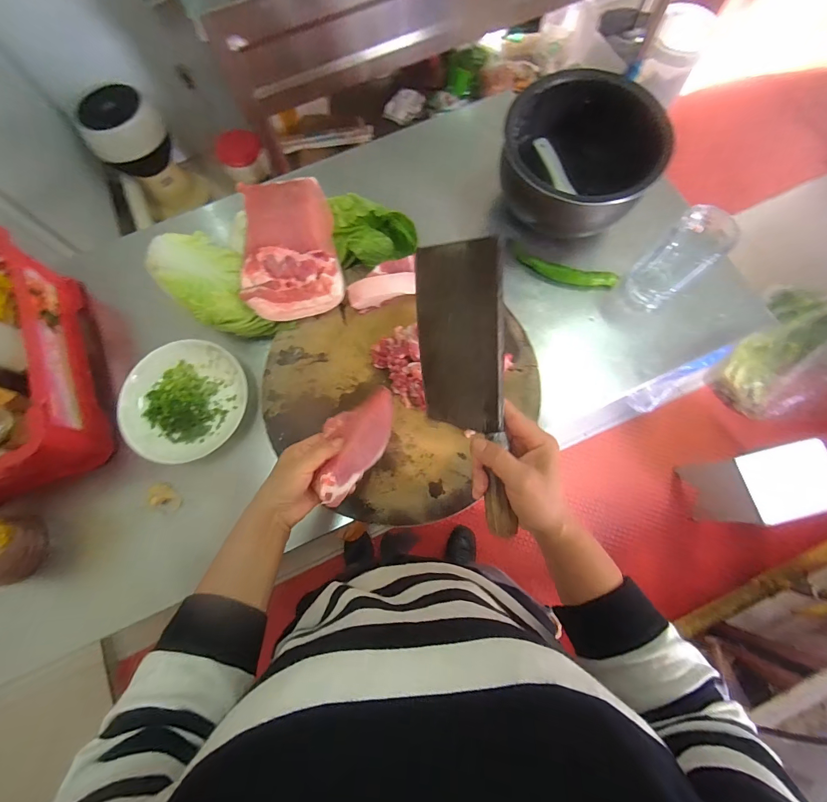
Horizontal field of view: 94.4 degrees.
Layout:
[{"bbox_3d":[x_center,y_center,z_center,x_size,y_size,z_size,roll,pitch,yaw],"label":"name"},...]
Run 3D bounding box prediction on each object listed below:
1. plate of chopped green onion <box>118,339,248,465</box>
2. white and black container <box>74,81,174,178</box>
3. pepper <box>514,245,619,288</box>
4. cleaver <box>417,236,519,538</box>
[{"bbox_3d":[-0.332,-0.003,0.566,0.170,0.036,0.172,0,76,1],"label":"plate of chopped green onion"},{"bbox_3d":[-1.005,-0.935,1.336,0.243,0.220,0.244,-43,78,-9],"label":"white and black container"},{"bbox_3d":[0.236,-0.204,0.604,0.161,0.027,0.026,15,76,5],"label":"pepper"},{"bbox_3d":[0.044,-0.010,0.363,0.016,0.101,0.259,-18,108,-39],"label":"cleaver"}]

